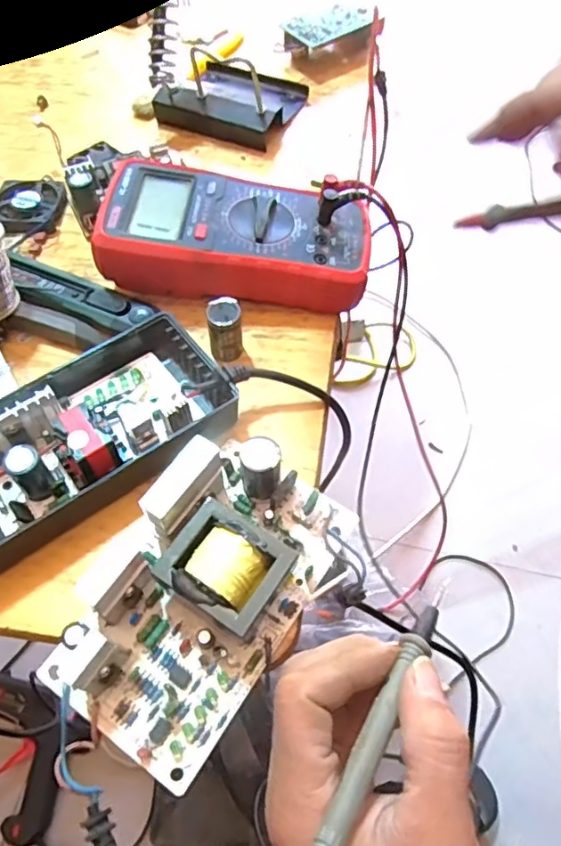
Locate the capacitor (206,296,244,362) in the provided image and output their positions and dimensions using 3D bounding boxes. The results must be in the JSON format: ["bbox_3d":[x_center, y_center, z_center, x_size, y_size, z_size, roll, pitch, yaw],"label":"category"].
[{"bbox_3d":[-0.035,-0.059,0.376,0.021,0.038,0.022,-7,59,-4],"label":"capacitor"}]

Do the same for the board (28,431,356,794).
[{"bbox_3d":[-0.034,0.077,0.285,0.086,0.050,0.157,32,64,18],"label":"board"}]

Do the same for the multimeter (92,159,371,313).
[{"bbox_3d":[-0.029,-0.129,0.410,0.178,0.050,0.092,7,59,4],"label":"multimeter"}]

